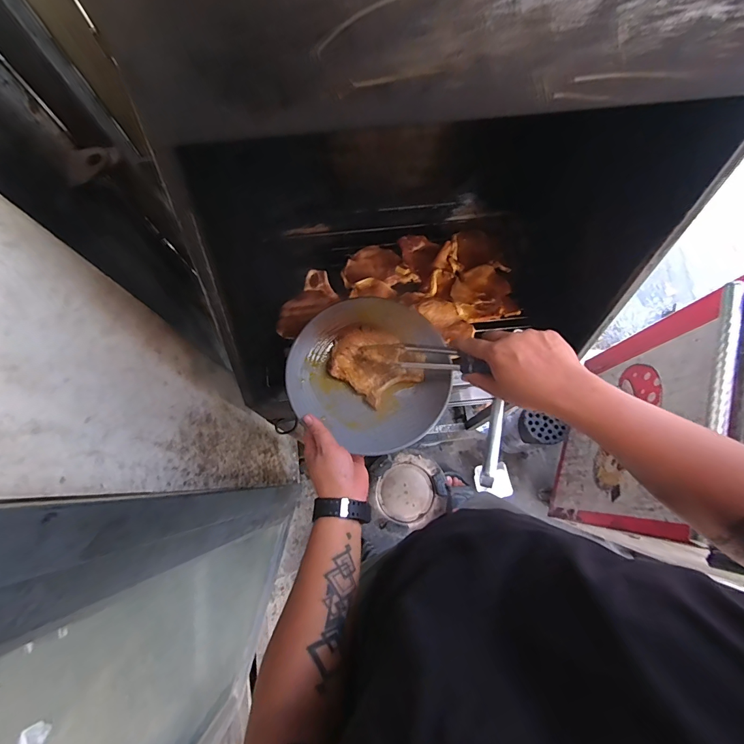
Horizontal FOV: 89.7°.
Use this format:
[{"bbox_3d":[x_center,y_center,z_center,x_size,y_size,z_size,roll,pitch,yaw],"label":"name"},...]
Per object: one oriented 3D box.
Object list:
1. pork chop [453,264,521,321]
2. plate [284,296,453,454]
[{"bbox_3d":[0.221,-0.156,0.736,0.125,0.017,0.110,-16,74,-4],"label":"pork chop"},{"bbox_3d":[0.000,-0.003,0.573,0.240,0.026,0.226,0,74,1],"label":"plate"}]

